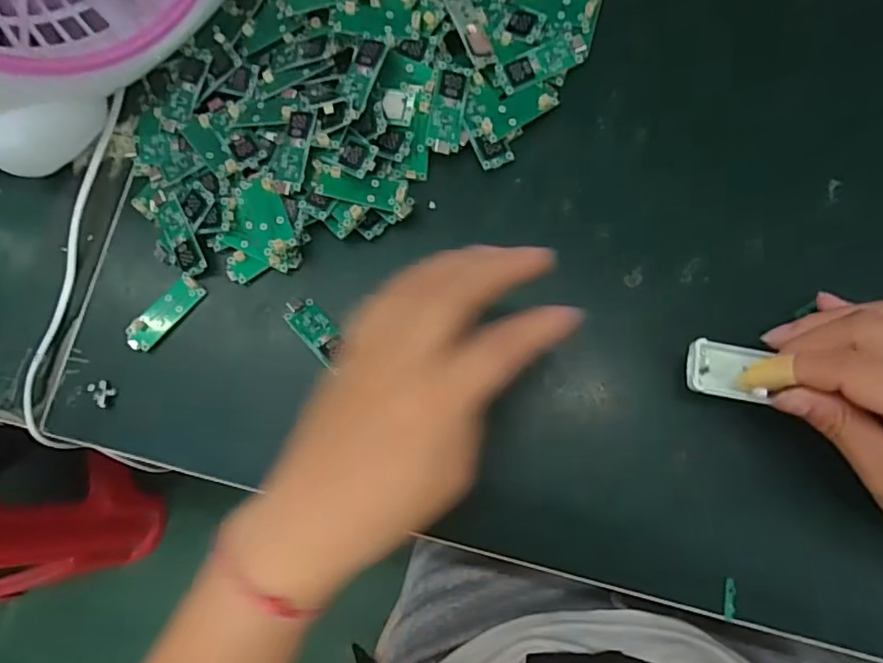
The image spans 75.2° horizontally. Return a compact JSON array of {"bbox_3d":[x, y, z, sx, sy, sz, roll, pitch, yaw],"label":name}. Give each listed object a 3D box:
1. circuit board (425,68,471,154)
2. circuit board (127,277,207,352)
[{"bbox_3d":[0.003,-0.123,0.321,0.019,0.004,0.046,11,90,-9],"label":"circuit board"},{"bbox_3d":[-0.159,-0.010,0.329,0.051,0.004,0.017,-44,77,-4],"label":"circuit board"}]

